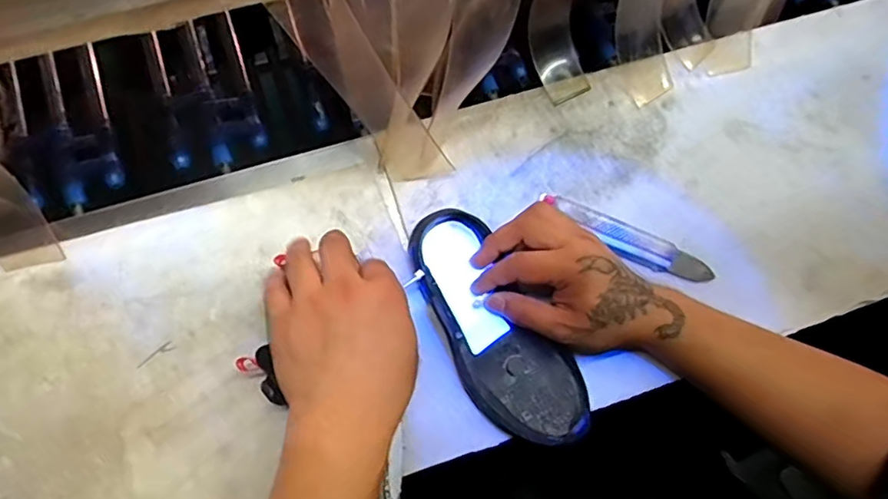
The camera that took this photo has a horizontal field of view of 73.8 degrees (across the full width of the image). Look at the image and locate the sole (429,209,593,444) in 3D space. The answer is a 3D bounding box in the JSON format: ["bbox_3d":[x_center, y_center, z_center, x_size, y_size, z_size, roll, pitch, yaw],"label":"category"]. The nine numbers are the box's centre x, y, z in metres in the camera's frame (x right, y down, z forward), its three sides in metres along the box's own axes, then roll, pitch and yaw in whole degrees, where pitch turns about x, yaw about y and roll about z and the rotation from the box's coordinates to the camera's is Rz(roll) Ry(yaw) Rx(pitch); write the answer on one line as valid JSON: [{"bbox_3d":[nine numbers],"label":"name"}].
[{"bbox_3d":[0.042,0.065,0.491,0.084,0.023,0.206,-29,83,-12],"label":"sole"}]

